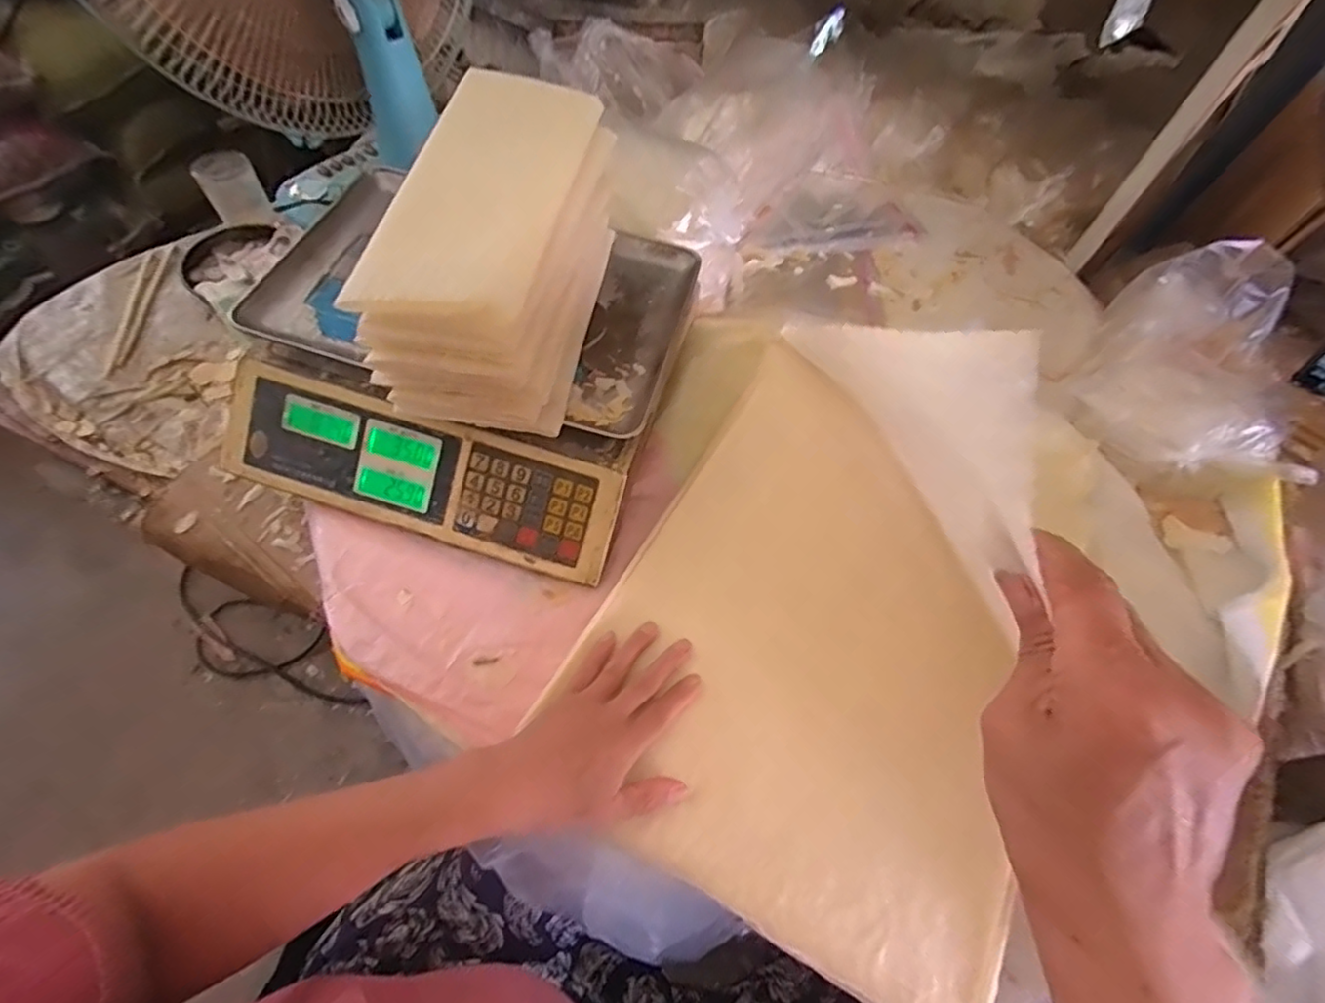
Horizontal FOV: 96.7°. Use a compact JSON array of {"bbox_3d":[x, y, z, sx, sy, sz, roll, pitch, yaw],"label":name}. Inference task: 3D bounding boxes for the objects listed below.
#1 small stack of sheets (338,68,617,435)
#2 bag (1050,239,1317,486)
[{"bbox_3d":[-0.124,-0.190,0.456,0.133,0.127,0.249,8,58,1],"label":"small stack of sheets"},{"bbox_3d":[0.546,-0.145,0.603,0.179,0.083,0.308,33,62,15],"label":"bag"}]

